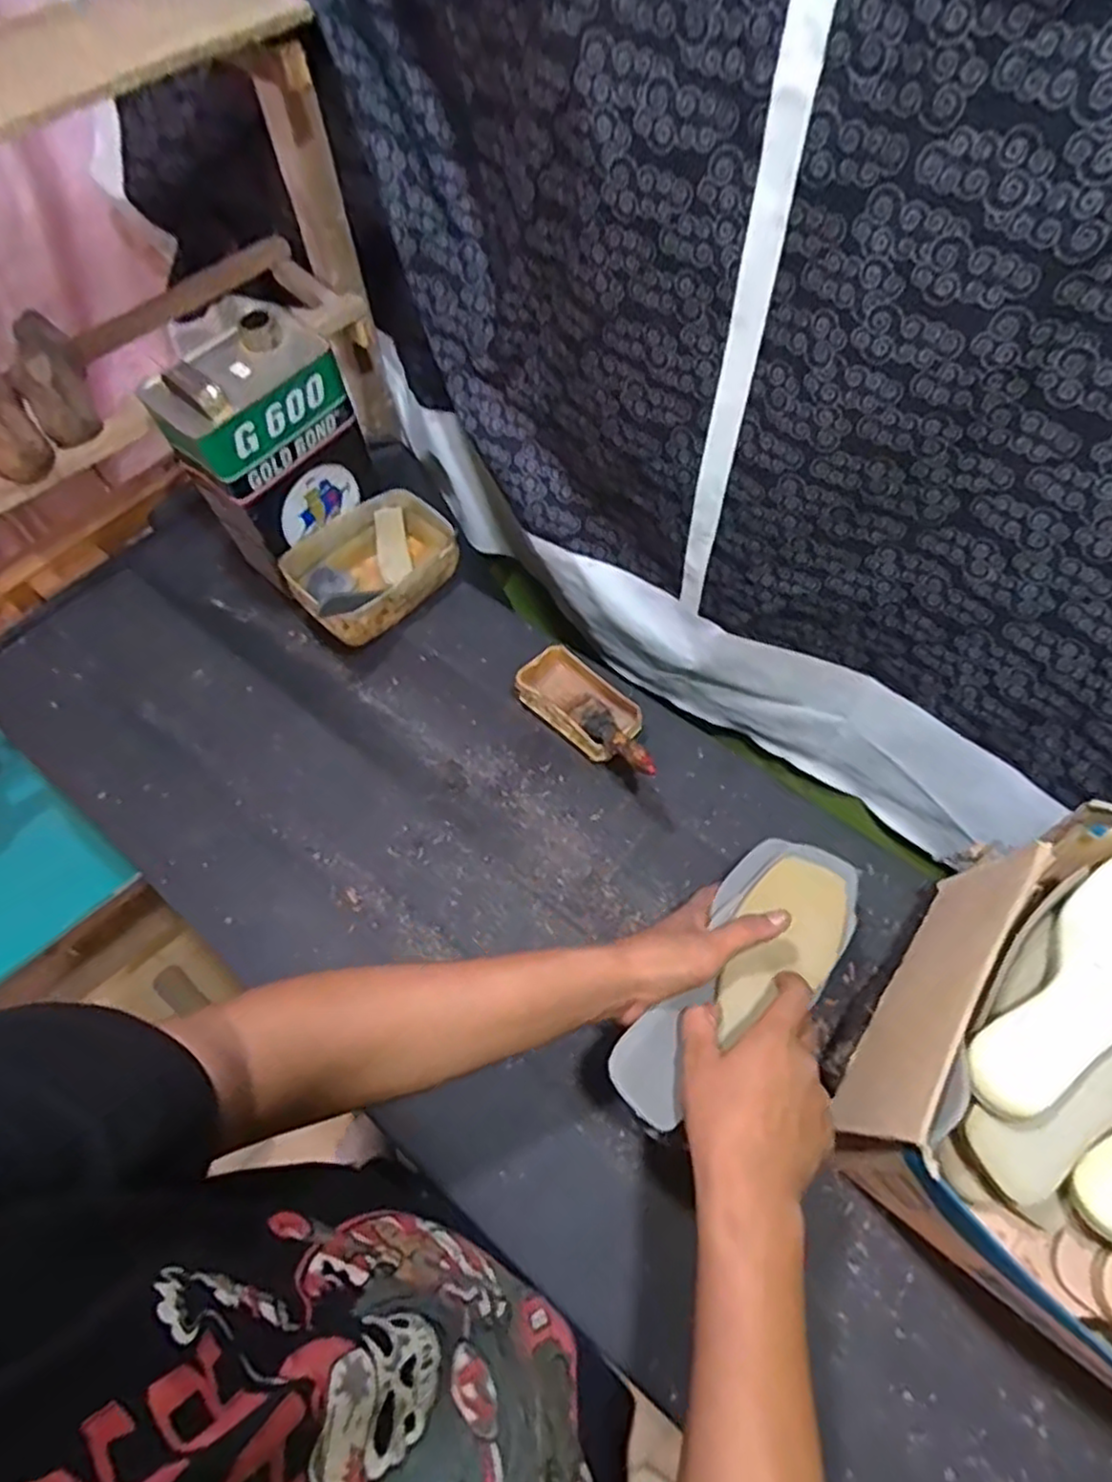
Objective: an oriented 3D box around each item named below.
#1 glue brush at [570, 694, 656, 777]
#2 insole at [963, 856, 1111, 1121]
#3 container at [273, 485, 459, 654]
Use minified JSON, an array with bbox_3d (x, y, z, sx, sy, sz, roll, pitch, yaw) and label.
[{"bbox_3d":[0.053,-0.007,0.680,0.036,0.017,0.144,-24,36,-13],"label":"glue brush"},{"bbox_3d":[0.363,0.166,0.470,0.238,0.029,0.077,-38,66,-19],"label":"insole"},{"bbox_3d":[-0.202,-0.199,0.814,0.197,0.087,0.129,-38,66,-19],"label":"container"}]

